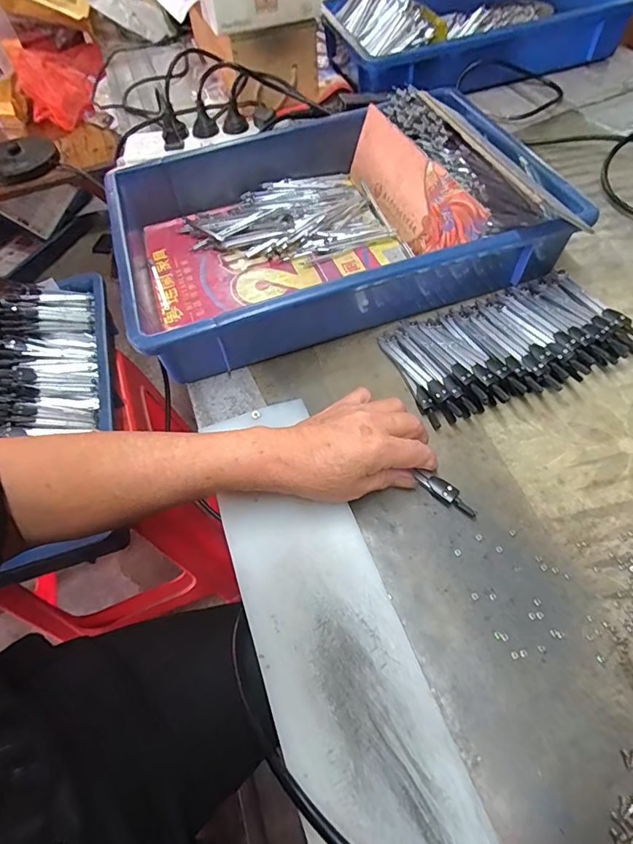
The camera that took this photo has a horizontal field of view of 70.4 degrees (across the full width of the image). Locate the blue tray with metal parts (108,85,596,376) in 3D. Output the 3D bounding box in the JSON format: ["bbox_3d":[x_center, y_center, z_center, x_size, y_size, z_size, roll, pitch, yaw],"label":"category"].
[{"bbox_3d":[0.009,-0.220,0.476,0.423,0.078,0.285,-18,58,-8],"label":"blue tray with metal parts"}]

